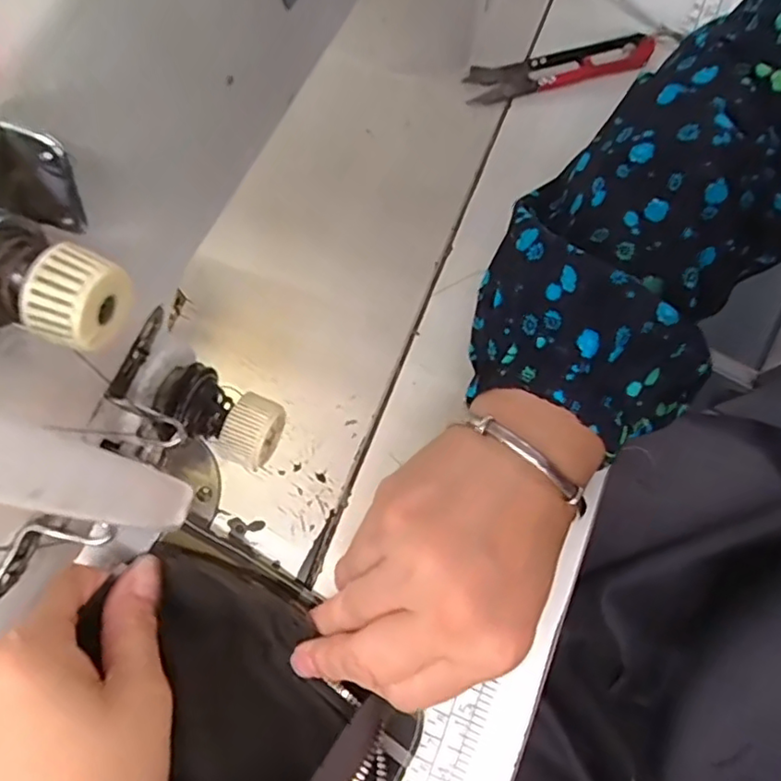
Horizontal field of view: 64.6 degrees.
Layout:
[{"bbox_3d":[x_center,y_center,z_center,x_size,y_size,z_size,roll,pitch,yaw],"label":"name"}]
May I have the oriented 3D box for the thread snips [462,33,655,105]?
[{"bbox_3d":[0.095,-0.186,0.352,0.103,0.018,0.025,-15,76,-5],"label":"thread snips"}]

